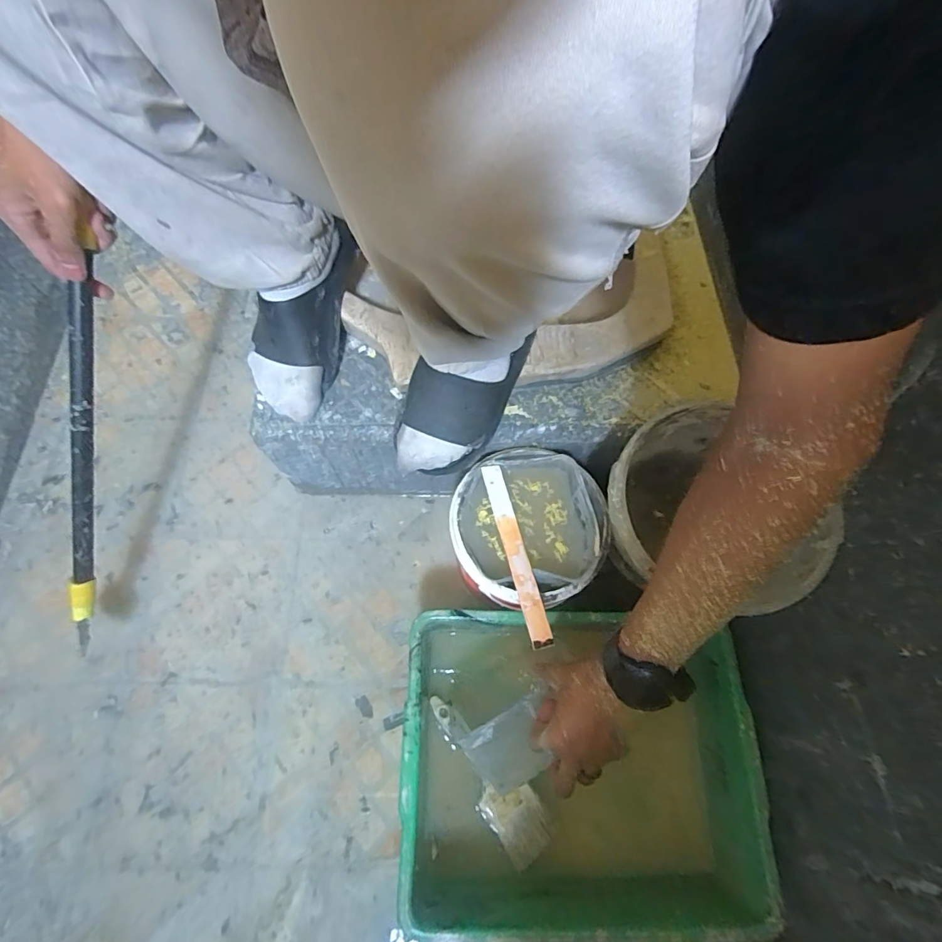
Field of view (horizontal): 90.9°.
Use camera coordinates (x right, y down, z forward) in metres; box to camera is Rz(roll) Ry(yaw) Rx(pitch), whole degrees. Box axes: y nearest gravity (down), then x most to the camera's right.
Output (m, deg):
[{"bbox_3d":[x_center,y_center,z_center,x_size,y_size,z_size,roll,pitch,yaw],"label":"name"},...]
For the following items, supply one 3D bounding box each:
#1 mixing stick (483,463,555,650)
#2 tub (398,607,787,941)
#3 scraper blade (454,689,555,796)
[{"bbox_3d":[0.048,0.087,0.514,0.023,0.006,0.207,-13,65,-4],"label":"mixing stick"},{"bbox_3d":[0.118,0.336,0.561,0.383,0.129,0.301,1,67,-2],"label":"tub"},{"bbox_3d":[0.042,0.291,0.492,0.089,0.014,0.076,-30,95,-4],"label":"scraper blade"}]

